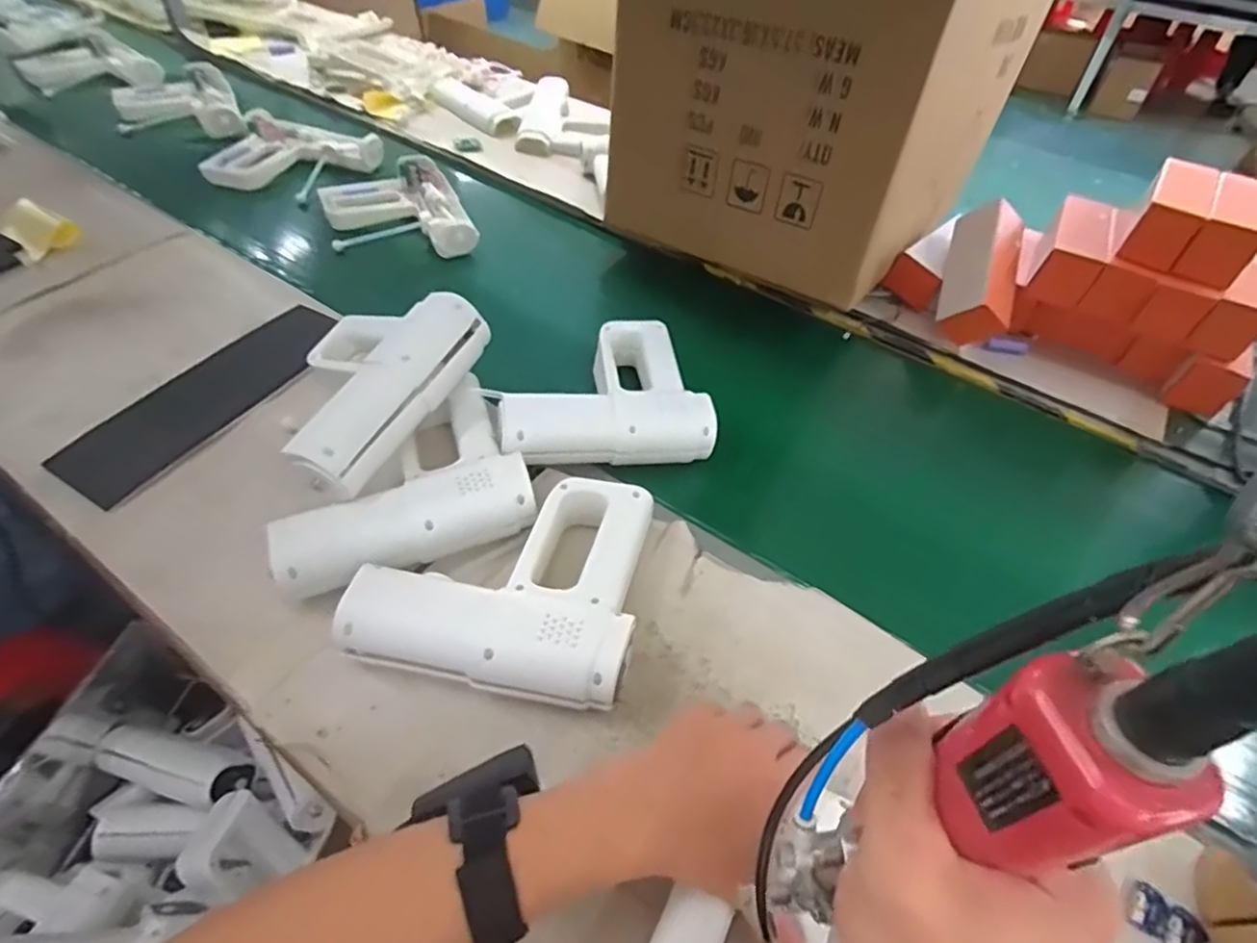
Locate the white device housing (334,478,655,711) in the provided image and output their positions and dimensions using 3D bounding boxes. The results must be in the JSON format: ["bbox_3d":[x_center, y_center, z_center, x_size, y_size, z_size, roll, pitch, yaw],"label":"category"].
[{"bbox_3d":[-0.091,0.083,0.512,0.204,0.075,0.185,12,49,6],"label":"white device housing"}]

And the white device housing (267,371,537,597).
[{"bbox_3d":[-0.206,0.013,0.571,0.201,0.073,0.165,-17,52,-18],"label":"white device housing"}]

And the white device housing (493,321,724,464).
[{"bbox_3d":[-0.031,-0.085,0.656,0.205,0.051,0.183,-8,50,-11],"label":"white device housing"}]

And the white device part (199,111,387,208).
[{"bbox_3d":[-0.566,-0.517,1.024,0.264,0.048,0.196,14,50,8],"label":"white device part"}]

